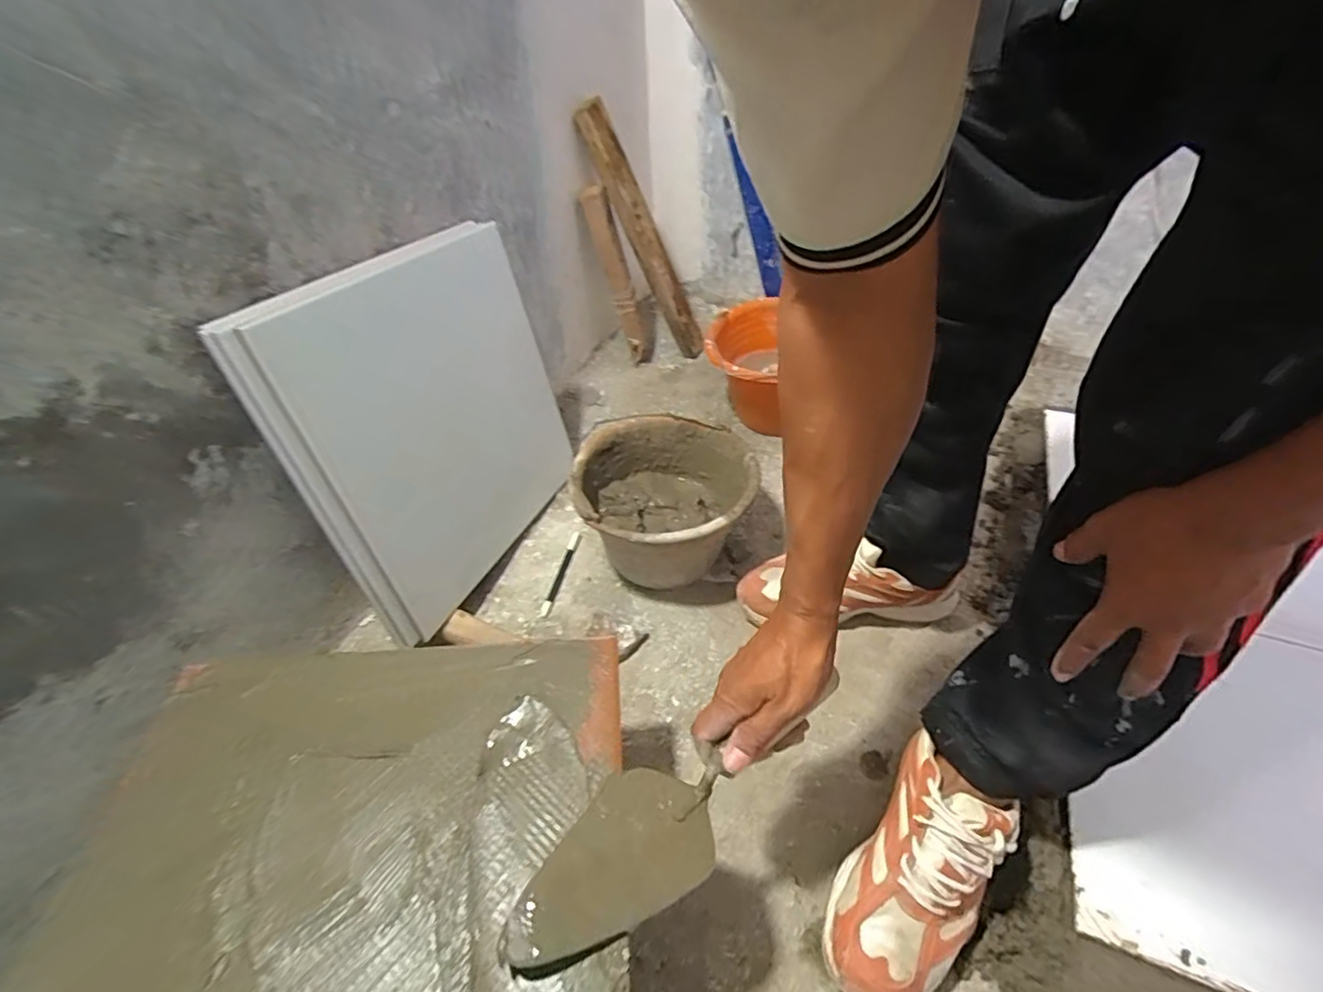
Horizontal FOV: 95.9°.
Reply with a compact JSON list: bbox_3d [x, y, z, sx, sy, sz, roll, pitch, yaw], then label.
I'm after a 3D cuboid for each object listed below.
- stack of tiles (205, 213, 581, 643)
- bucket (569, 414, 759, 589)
[{"bbox_3d":[-0.272,-0.098,0.782,0.029,0.409,0.428,3,37,24],"label":"stack of tiles"},{"bbox_3d":[0.007,0.018,0.841,0.229,0.168,0.247,-2,44,2],"label":"bucket"}]

